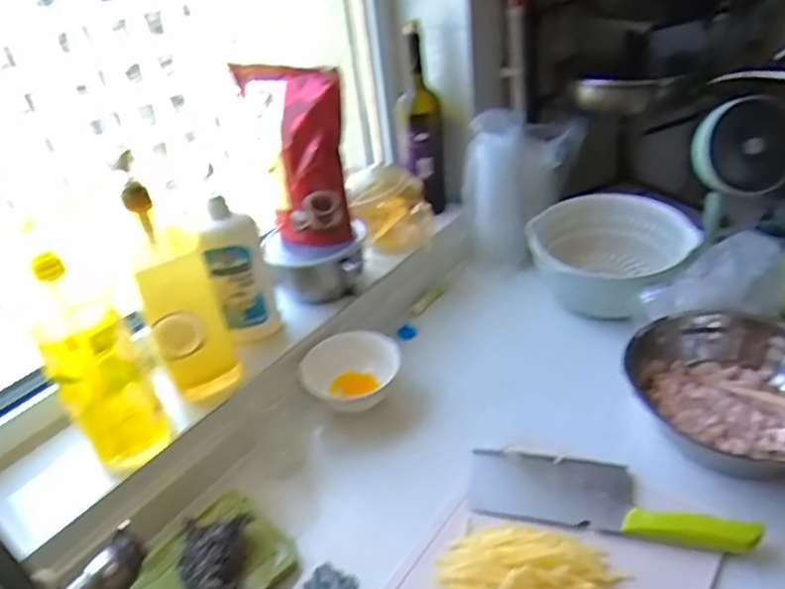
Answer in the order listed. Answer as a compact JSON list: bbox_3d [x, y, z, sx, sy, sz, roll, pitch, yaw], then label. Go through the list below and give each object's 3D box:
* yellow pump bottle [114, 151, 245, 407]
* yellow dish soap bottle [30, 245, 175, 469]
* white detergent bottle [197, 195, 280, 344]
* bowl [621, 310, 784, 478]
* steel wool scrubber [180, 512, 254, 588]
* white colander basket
[{"bbox_3d":[-0.247,-0.004,0.699,0.080,0.303,0.085,-18,35,-16],"label":"yellow pump bottle"},{"bbox_3d":[-0.299,0.078,0.623,0.075,0.244,0.055,-16,35,-13],"label":"yellow dish soap bottle"},{"bbox_3d":[-0.196,-0.026,0.770,0.069,0.188,0.044,-15,34,-11],"label":"white detergent bottle"},{"bbox_3d":[0.411,0.109,0.707,0.209,0.083,0.226,-5,34,3],"label":"bowl"},{"bbox_3d":[-0.181,0.262,0.598,0.063,0.042,0.081,-3,34,5],"label":"steel wool scrubber"},{"bbox_3d":[0.333,-0.051,0.923,0.230,0.121,0.212,-1,34,9],"label":"white colander basket"}]

